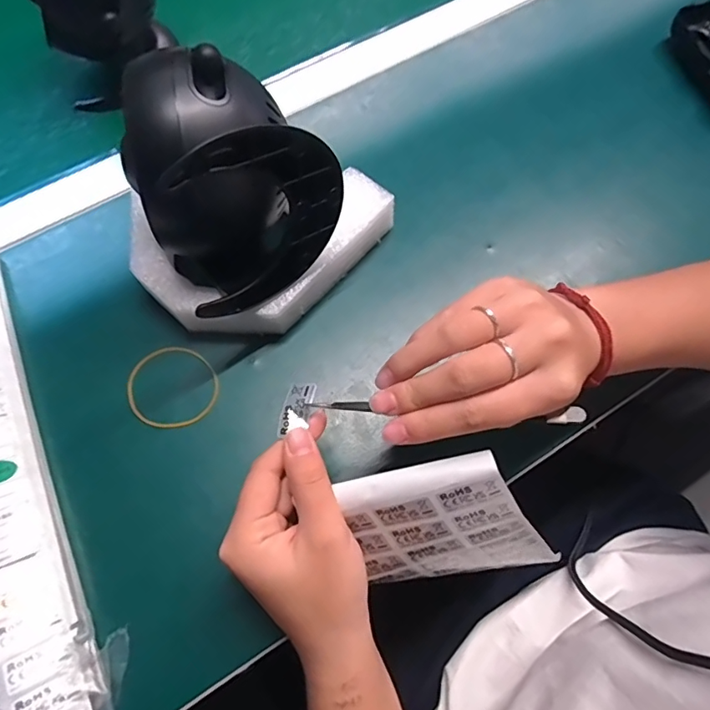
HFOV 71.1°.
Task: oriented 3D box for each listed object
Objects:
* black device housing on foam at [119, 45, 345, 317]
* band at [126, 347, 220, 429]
[{"bbox_3d":[-0.069,-0.099,0.288,0.103,0.107,0.092,-29,71,-10],"label":"black device housing on foam"},{"bbox_3d":[-0.126,0.022,0.342,0.063,0.004,0.058,0,69,1],"label":"band"}]

